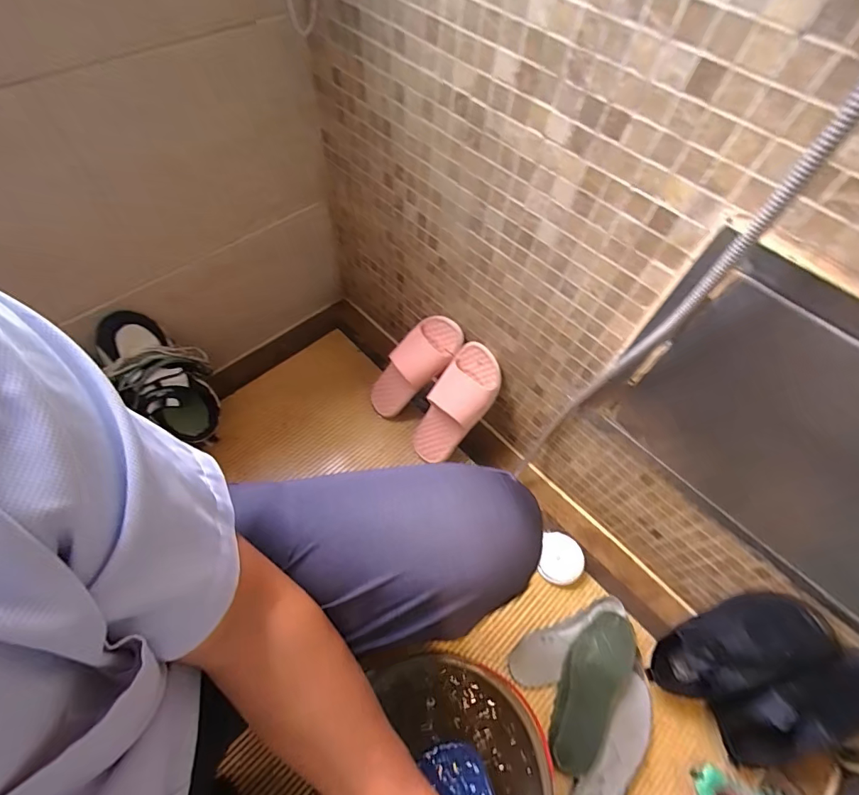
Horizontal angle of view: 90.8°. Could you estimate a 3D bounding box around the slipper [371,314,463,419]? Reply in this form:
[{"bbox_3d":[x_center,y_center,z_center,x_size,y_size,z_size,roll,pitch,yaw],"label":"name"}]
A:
[{"bbox_3d":[-0.037,-0.054,0.865,0.055,0.259,0.094,0,52,-48],"label":"slipper"}]

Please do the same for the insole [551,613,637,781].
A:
[{"bbox_3d":[0.266,0.458,0.687,0.090,0.044,0.232,33,63,14],"label":"insole"}]

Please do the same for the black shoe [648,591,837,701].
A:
[{"bbox_3d":[0.440,0.378,0.628,0.100,0.268,0.106,-12,57,-46],"label":"black shoe"}]

